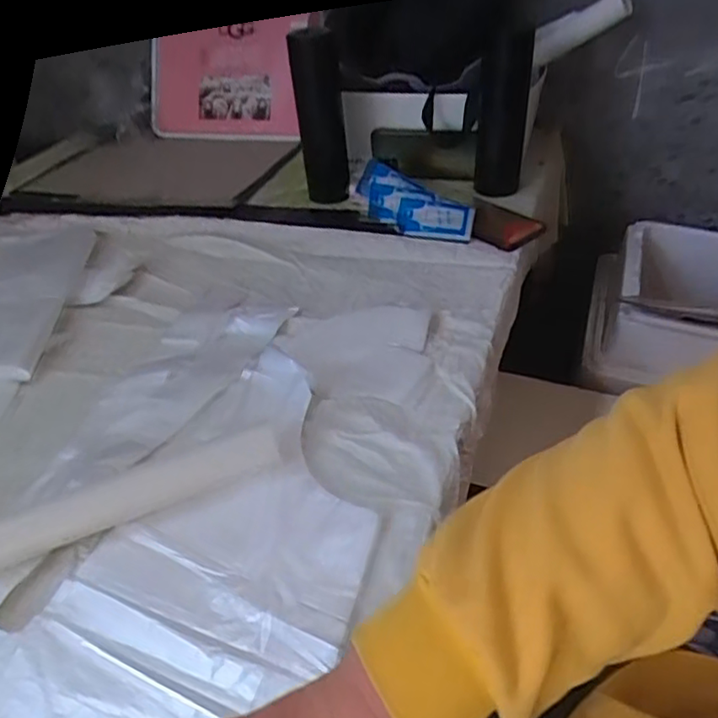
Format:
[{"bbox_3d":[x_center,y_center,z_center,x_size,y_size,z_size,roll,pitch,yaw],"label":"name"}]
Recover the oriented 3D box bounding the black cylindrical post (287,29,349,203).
[{"bbox_3d":[-0.050,-0.317,0.845,0.061,0.225,0.073,-6,40,-2],"label":"black cylindrical post"}]

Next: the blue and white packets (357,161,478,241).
[{"bbox_3d":[0.072,-0.201,0.831,0.168,0.021,0.093,24,71,22],"label":"blue and white packets"}]

